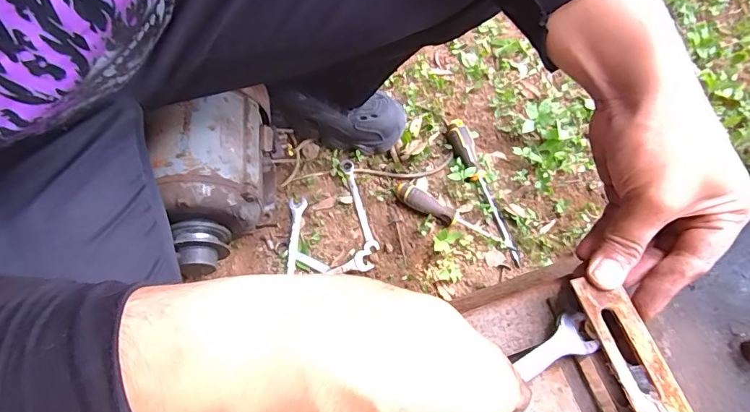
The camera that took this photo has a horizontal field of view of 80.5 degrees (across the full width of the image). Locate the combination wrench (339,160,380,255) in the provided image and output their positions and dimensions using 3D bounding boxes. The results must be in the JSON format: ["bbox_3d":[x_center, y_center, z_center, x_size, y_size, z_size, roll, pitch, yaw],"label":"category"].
[{"bbox_3d":[-0.026,-0.002,0.675,0.021,0.006,0.158,-15,69,-8],"label":"combination wrench"}]

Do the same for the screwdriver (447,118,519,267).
[{"bbox_3d":[0.164,-0.035,0.682,0.029,0.032,0.254,-12,63,-13],"label":"screwdriver"}]

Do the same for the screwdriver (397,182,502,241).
[{"bbox_3d":[0.108,0.014,0.659,0.167,0.024,0.028,28,62,0],"label":"screwdriver"}]

